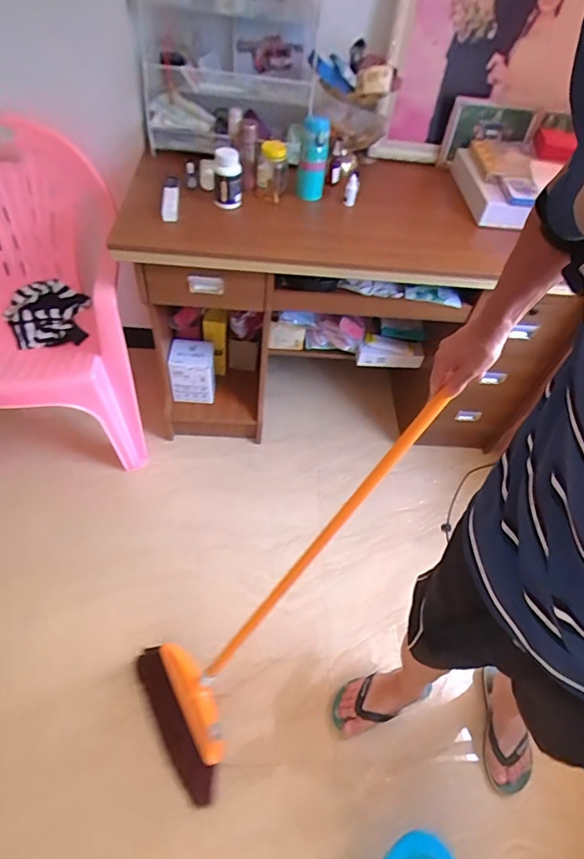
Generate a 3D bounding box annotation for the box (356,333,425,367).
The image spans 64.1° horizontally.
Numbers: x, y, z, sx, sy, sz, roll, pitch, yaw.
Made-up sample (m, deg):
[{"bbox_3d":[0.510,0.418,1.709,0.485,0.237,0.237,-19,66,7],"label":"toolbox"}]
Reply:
[{"bbox_3d":[0.303,-0.237,1.441,0.204,0.082,0.047,4,49,3],"label":"box"}]

